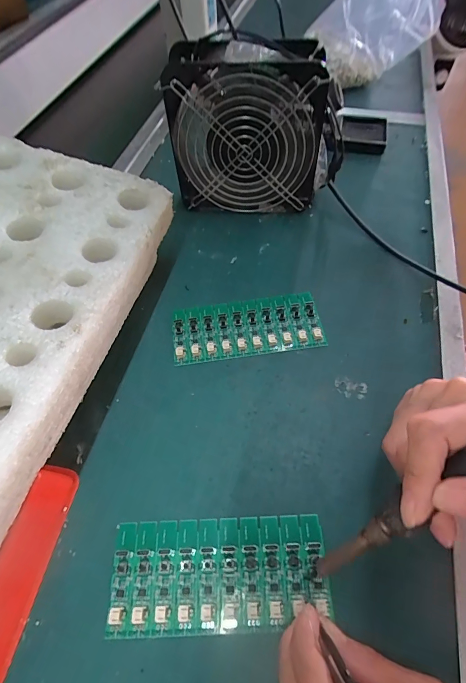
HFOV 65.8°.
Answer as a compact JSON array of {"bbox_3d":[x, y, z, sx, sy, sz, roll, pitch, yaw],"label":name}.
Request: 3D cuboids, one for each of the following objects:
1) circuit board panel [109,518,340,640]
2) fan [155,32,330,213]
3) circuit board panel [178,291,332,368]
[{"bbox_3d":[-0.008,0.148,0.232,0.135,0.007,0.062,-4,57,-1],"label":"circuit board panel"},{"bbox_3d":[0.015,-0.218,0.383,0.155,0.156,0.065,0,56,2],"label":"fan"},{"bbox_3d":[0.013,-0.017,0.339,0.135,0.008,0.066,-8,57,-3],"label":"circuit board panel"}]

